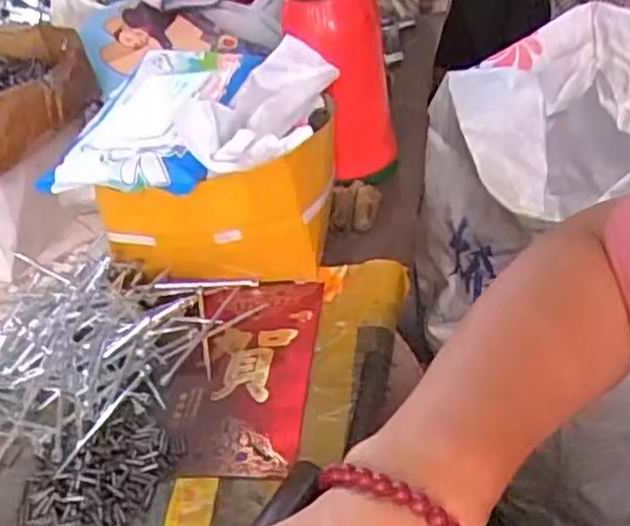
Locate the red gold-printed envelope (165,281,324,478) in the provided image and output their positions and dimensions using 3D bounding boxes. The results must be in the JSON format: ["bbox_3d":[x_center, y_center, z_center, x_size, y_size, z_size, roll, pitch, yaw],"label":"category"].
[{"bbox_3d":[-0.046,0.064,0.460,0.085,0.004,0.165,0,38,8],"label":"red gold-printed envelope"}]

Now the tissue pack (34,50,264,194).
[{"bbox_3d":[-0.111,-0.107,0.506,0.105,0.035,0.158,5,39,14],"label":"tissue pack"}]

